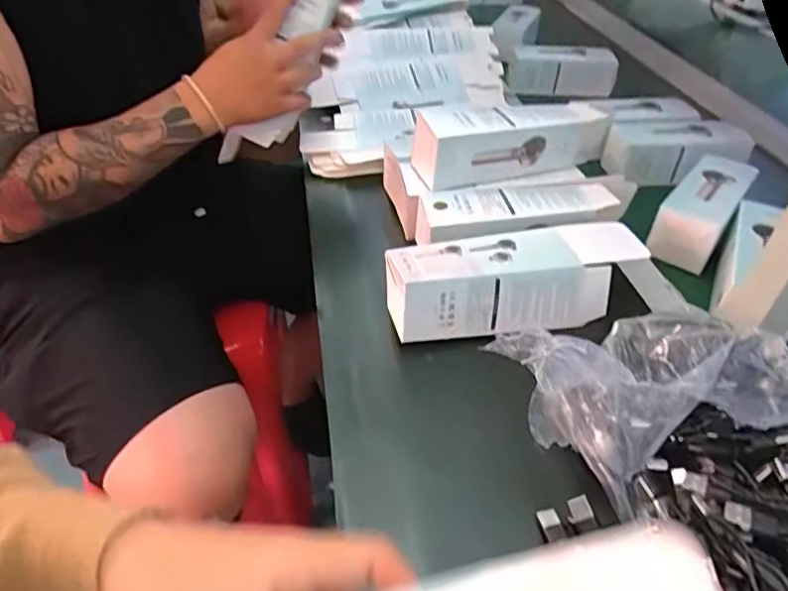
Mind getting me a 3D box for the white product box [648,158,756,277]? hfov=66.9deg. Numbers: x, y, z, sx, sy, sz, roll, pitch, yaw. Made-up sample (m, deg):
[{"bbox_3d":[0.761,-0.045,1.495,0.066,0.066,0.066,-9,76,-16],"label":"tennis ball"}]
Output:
[{"bbox_3d":[0.336,-0.093,0.649,0.060,0.058,0.160,28,45,26],"label":"white product box"}]

